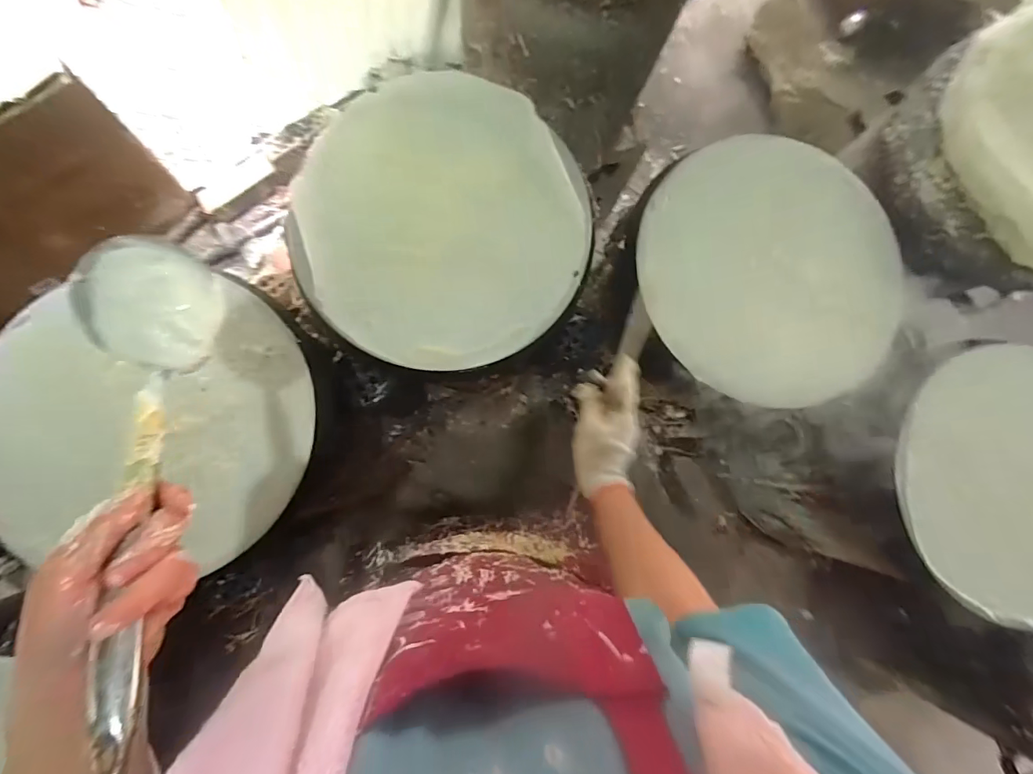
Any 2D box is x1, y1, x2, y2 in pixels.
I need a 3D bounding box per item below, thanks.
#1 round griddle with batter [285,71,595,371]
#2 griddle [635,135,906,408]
[{"bbox_3d":[-0.089,-0.208,0.621,0.358,0.054,0.364,0,84,-4],"label":"round griddle with batter"},{"bbox_3d":[0.360,-0.159,0.659,0.388,0.046,0.354,11,90,-9],"label":"griddle"}]

